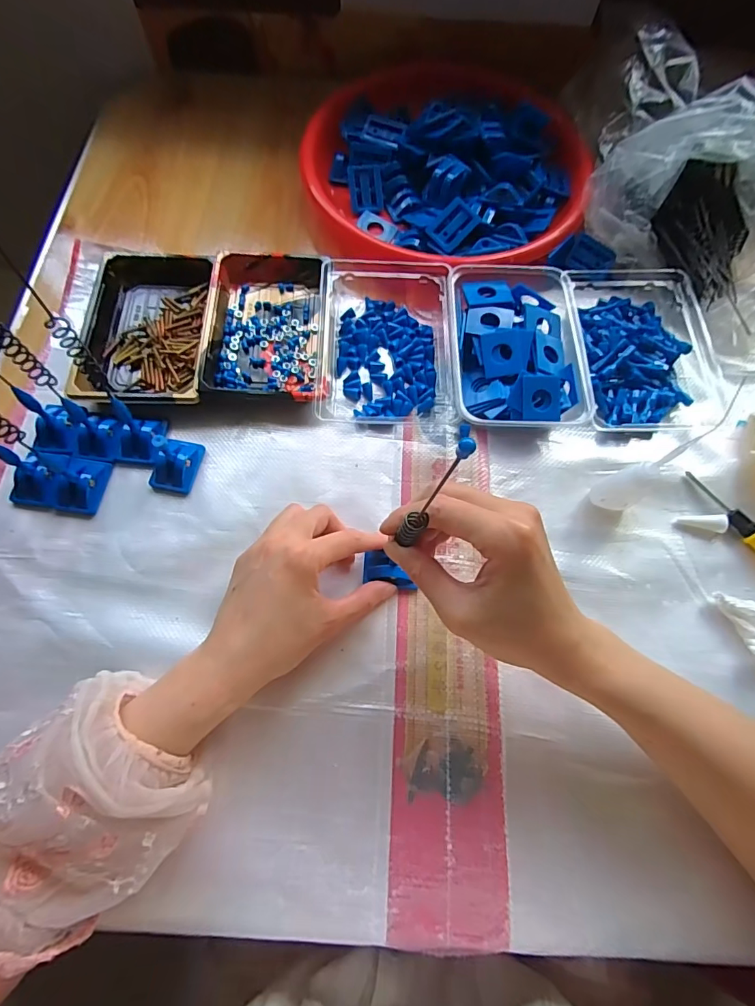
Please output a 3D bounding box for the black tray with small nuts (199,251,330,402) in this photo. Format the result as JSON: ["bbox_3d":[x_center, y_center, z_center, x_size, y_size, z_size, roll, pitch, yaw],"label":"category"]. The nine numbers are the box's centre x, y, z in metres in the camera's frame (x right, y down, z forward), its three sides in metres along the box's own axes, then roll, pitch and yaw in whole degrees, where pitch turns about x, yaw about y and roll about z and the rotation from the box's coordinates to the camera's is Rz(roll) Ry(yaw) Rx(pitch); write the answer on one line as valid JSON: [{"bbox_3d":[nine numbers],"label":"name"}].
[{"bbox_3d":[-0.098,-0.168,0.421,0.104,0.029,0.156,0,69,-2],"label":"black tray with small nuts"}]

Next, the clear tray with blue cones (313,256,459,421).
[{"bbox_3d":[0.009,-0.155,0.419,0.121,0.031,0.169,2,69,-1],"label":"clear tray with blue cones"}]

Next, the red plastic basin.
[{"bbox_3d":[0.074,-0.364,0.493,0.283,0.060,0.283,1,69,-2],"label":"red plastic basin"}]

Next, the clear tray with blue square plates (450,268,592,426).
[{"bbox_3d":[0.121,-0.136,0.413,0.116,0.035,0.164,1,69,-2],"label":"clear tray with blue square plates"}]

